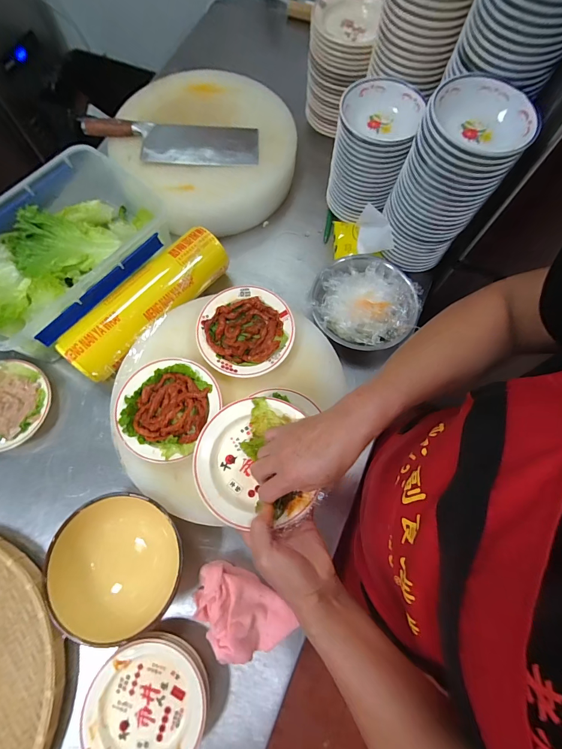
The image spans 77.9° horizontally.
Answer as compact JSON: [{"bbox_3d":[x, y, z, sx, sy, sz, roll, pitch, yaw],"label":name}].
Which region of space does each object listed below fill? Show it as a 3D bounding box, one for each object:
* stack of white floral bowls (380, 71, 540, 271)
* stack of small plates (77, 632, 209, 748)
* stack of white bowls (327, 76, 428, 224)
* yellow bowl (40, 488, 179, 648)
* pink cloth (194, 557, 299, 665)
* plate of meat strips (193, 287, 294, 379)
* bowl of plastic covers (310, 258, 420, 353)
[{"bbox_3d":[0.269,-0.318,0.589,0.146,0.247,0.140,21,73,6],"label":"stack of white floral bowls"},{"bbox_3d":[-0.180,0.450,0.473,0.154,0.050,0.159,30,74,9],"label":"stack of small plates"},{"bbox_3d":[0.162,-0.405,0.651,0.132,0.180,0.141,13,72,4],"label":"stack of white bowls"},{"bbox_3d":[-0.234,0.274,0.514,0.165,0.095,0.182,-1,72,-1],"label":"yellow bowl"},{"bbox_3d":[-0.064,0.344,0.504,0.155,0.049,0.106,43,76,12],"label":"pink cloth"},{"bbox_3d":[-0.059,-0.071,0.584,0.155,0.032,0.157,0,72,-1],"label":"plate of meat strips"},{"bbox_3d":[0.155,-0.136,0.667,0.183,0.089,0.189,0,72,-1],"label":"bowl of plastic covers"}]

